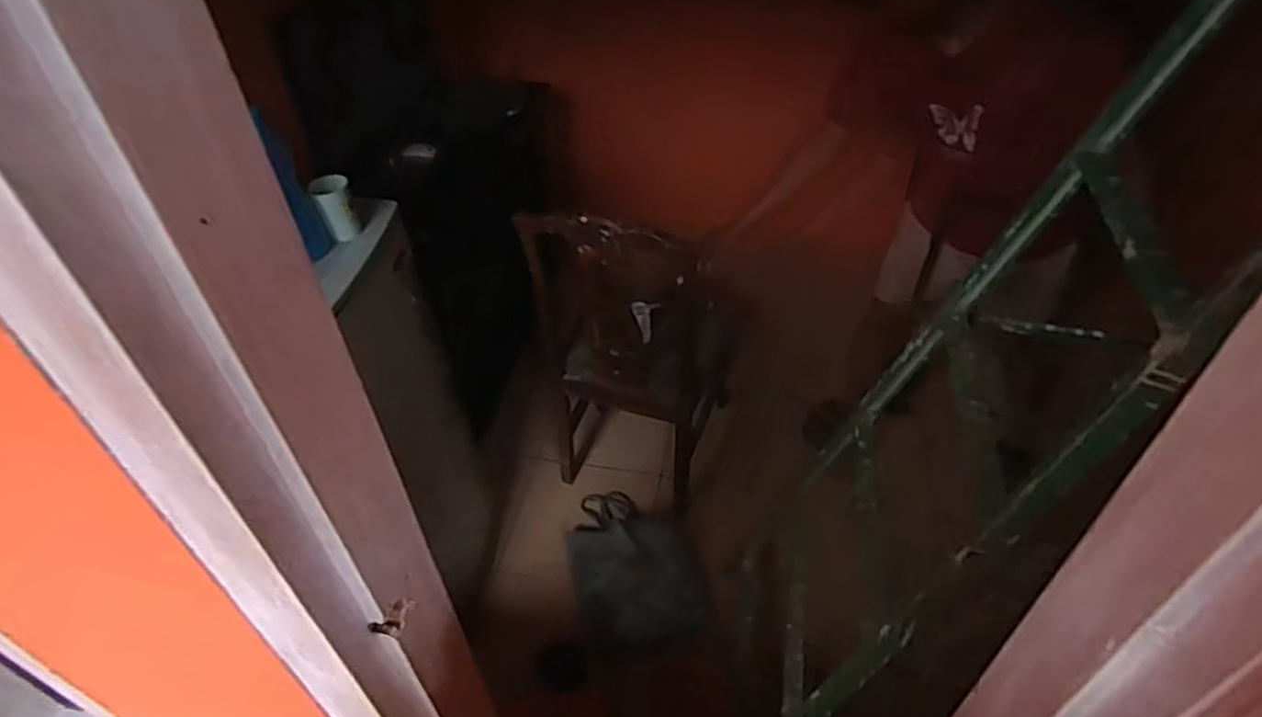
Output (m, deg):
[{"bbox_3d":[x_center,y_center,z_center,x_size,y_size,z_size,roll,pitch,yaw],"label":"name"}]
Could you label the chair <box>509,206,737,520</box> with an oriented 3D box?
[{"bbox_3d":[0.041,-0.096,1.909,0.436,0.837,0.513,14,46,16],"label":"chair"}]

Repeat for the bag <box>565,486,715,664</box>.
[{"bbox_3d":[0.004,0.502,1.830,0.313,0.106,0.506,-10,45,-8],"label":"bag"}]

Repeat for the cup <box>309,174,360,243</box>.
[{"bbox_3d":[-0.512,-0.257,1.244,0.062,0.106,0.072,-20,47,-17],"label":"cup"}]

